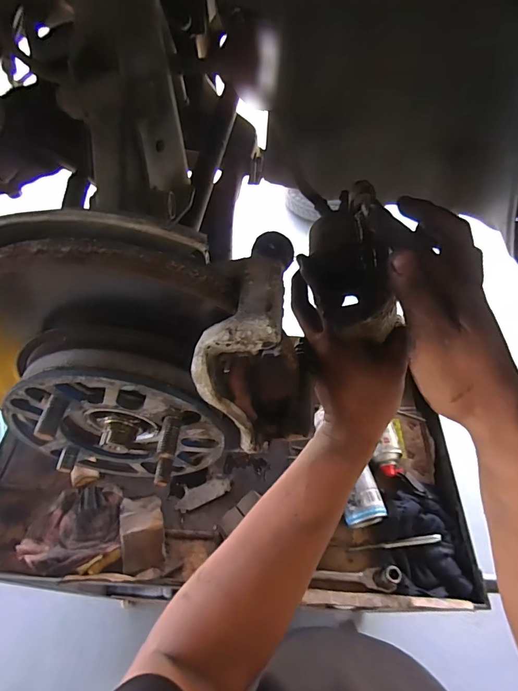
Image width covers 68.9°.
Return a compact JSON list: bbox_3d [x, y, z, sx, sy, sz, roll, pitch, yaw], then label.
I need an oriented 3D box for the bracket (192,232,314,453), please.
[{"bbox_3d":[0.005,0.022,0.258,0.071,0.156,0.077,10,56,7],"label":"bracket"}]

